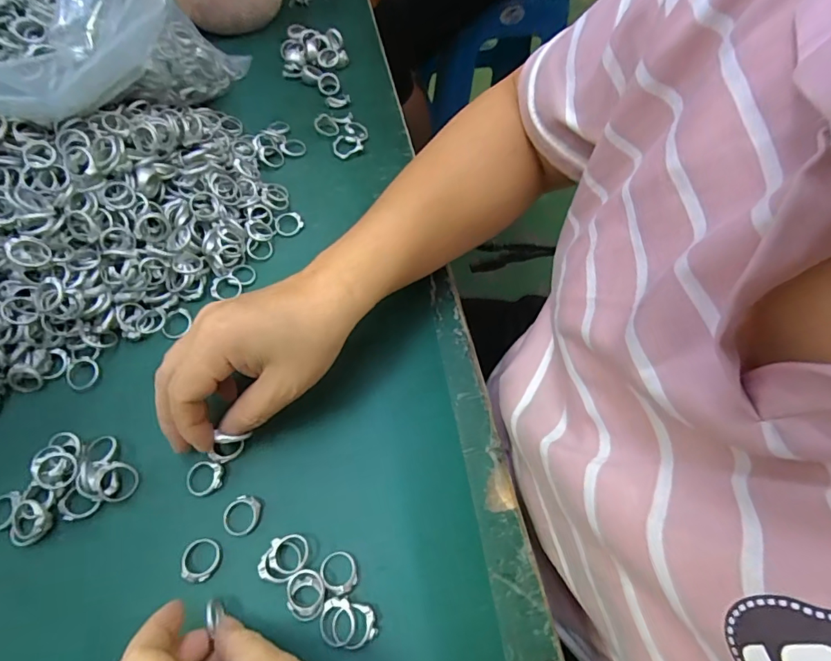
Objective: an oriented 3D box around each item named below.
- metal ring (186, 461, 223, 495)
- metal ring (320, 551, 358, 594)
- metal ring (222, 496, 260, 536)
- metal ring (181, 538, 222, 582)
[{"bbox_3d":[-0.126,0.088,0.279,0.022,0.004,0.019,0,60,-1],"label":"metal ring"},{"bbox_3d":[-0.042,0.132,0.254,0.019,0.005,0.021,-11,61,-8],"label":"metal ring"},{"bbox_3d":[-0.100,0.106,0.269,0.020,0.004,0.021,1,60,-1],"label":"metal ring"},{"bbox_3d":[-0.118,0.126,0.257,0.021,0.004,0.021,1,60,-1],"label":"metal ring"}]

